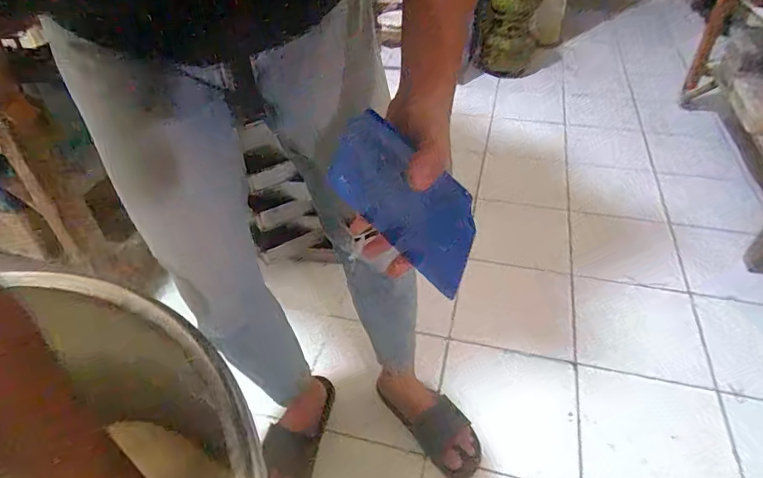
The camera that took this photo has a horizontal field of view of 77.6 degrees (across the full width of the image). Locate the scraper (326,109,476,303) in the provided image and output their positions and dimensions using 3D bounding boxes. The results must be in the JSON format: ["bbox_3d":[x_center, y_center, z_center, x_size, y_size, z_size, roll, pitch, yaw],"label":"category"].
[{"bbox_3d":[0.014,-0.035,0.412,0.163,0.122,0.009,41,60,16],"label":"scraper"}]

